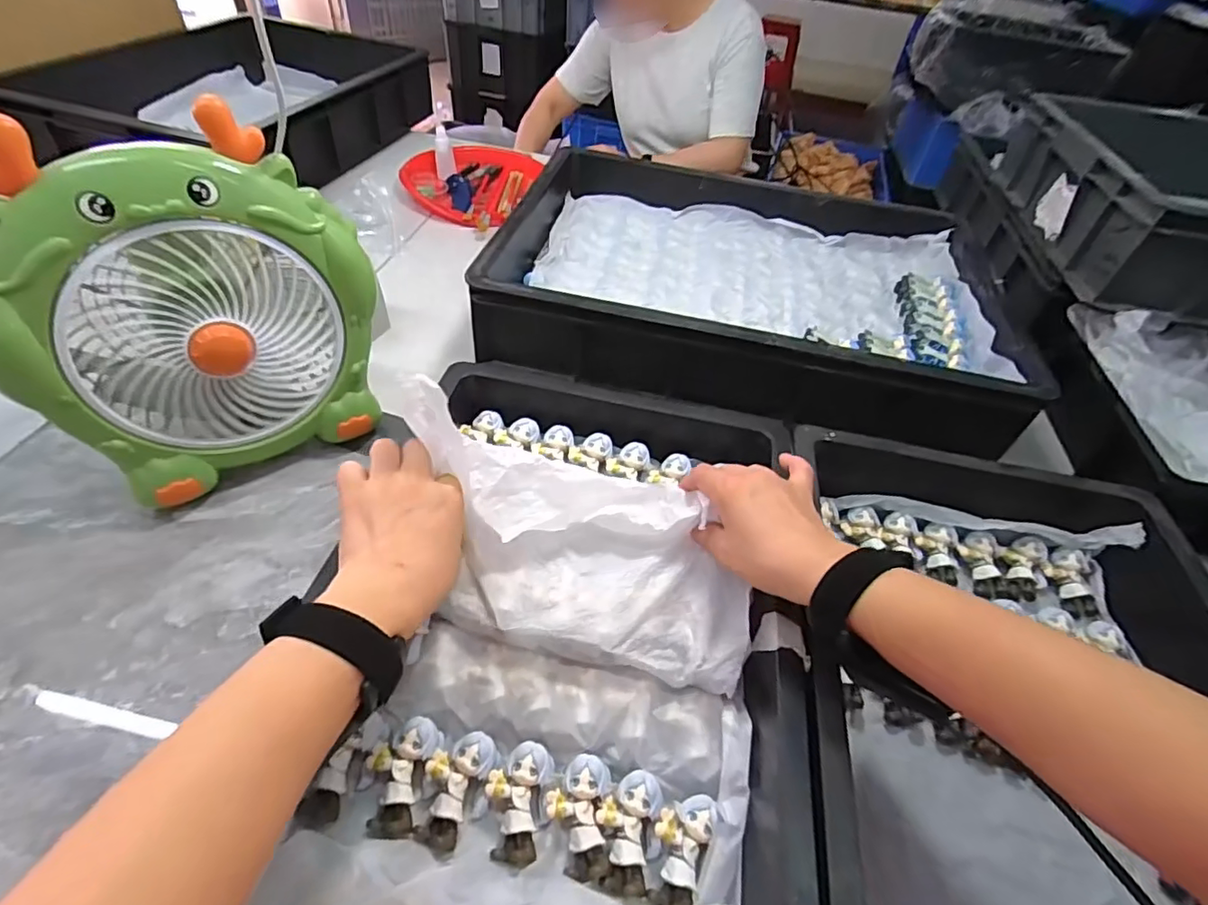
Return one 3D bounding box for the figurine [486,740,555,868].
[{"bbox_3d":[-0.054,0.215,0.350,0.037,0.026,0.061,9,46,2],"label":"figurine"}]

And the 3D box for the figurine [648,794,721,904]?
[{"bbox_3d":[0.046,0.235,0.337,0.032,0.020,0.062,17,47,9],"label":"figurine"}]

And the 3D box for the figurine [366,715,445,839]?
[{"bbox_3d":[-0.127,0.200,0.352,0.039,0.023,0.062,9,46,1],"label":"figurine"}]

